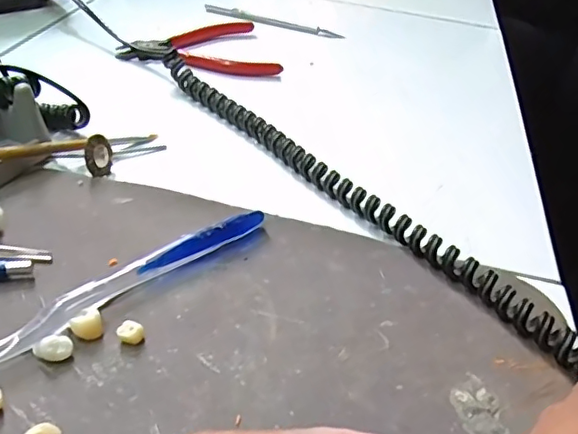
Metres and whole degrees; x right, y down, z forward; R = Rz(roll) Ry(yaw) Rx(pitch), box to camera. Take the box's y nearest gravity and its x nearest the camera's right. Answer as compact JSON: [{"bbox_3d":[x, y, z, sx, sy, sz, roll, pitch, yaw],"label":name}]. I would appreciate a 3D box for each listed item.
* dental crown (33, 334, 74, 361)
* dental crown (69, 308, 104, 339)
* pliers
[{"bbox_3d":[-0.091,0.052,0.221,0.014,0.008,0.008,-12,41,-23],"label":"dental crown"},{"bbox_3d":[-0.082,0.044,0.232,0.012,0.009,0.009,-12,41,-23],"label":"dental crown"},{"bbox_3d":[-0.079,-0.140,0.472,0.119,0.013,0.098,-6,39,-17],"label":"pliers"}]

